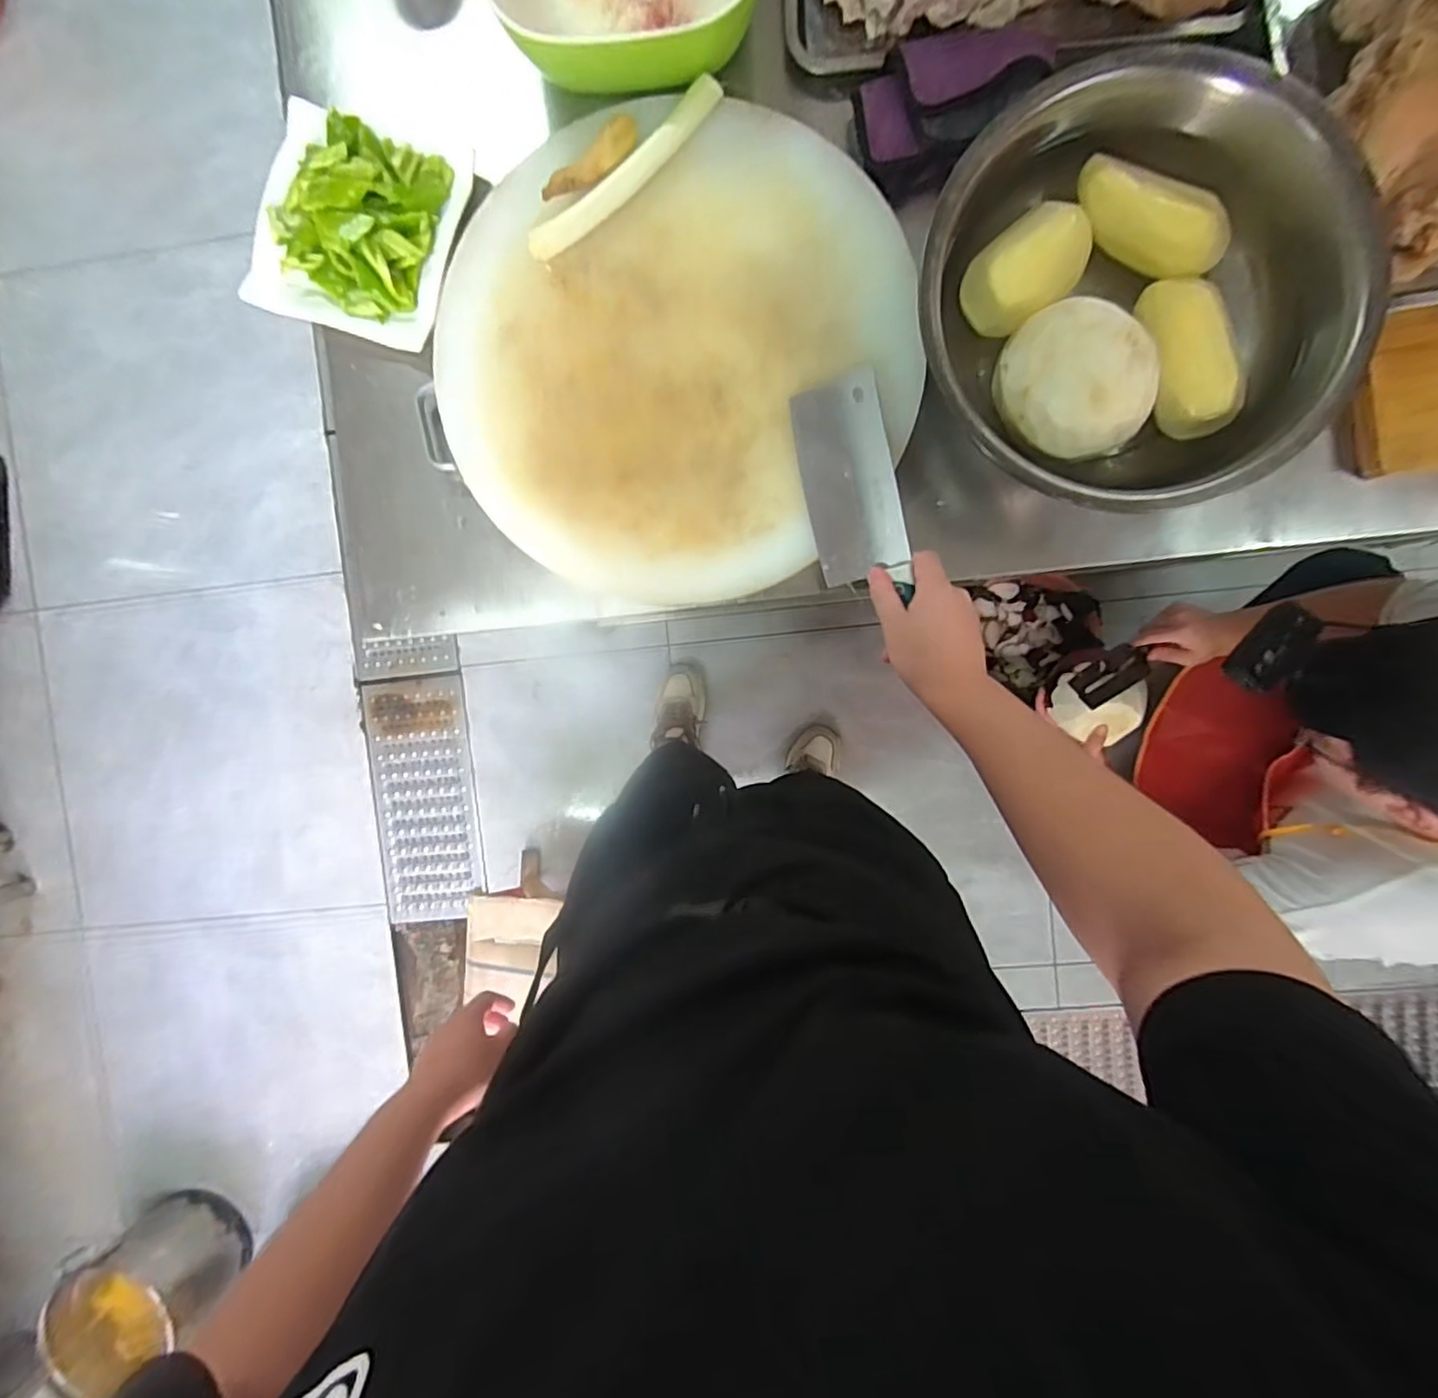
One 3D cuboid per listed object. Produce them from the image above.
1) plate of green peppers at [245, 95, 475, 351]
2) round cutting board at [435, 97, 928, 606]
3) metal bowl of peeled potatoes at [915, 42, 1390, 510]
[{"bbox_3d":[-0.362,-0.472,0.612,0.200,0.048,0.203,18,94,3],"label":"plate of green peppers"},{"bbox_3d":[-0.044,-0.315,0.588,0.434,0.029,0.426,0,93,4],"label":"round cutting board"},{"bbox_3d":[0.350,-0.333,0.527,0.339,0.122,0.329,0,93,4],"label":"metal bowl of peeled potatoes"}]

